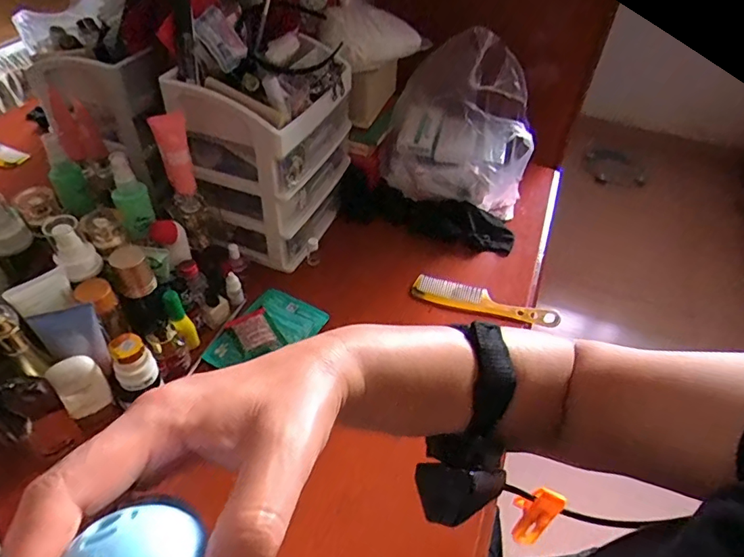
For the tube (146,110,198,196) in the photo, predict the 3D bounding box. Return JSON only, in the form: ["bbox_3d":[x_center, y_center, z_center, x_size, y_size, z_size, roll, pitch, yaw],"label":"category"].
[{"bbox_3d":[-0.236,-0.152,0.603,0.024,0.101,0.043,-34,57,-31],"label":"tube"}]

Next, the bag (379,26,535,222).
[{"bbox_3d":[0.153,-0.251,0.852,0.245,0.236,0.179,21,48,16],"label":"bag"}]

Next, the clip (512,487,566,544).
[{"bbox_3d":[0.120,0.179,0.378,0.028,0.056,0.011,32,26,24],"label":"clip"}]

